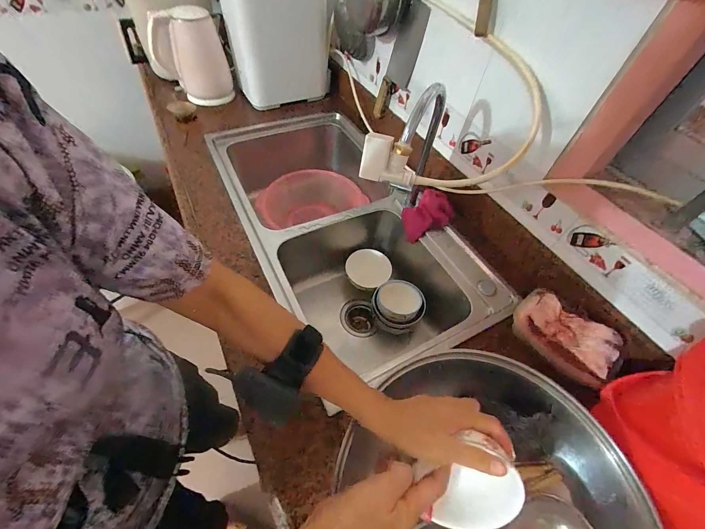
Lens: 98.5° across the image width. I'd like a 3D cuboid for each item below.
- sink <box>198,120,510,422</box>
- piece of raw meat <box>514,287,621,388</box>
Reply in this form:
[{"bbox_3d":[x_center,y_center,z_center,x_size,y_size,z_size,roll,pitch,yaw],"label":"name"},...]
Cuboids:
[{"bbox_3d":[-0.070,-0.115,0.821,0.397,0.242,0.890,-22,57,-19],"label":"sink"},{"bbox_3d":[0.353,0.111,0.503,0.090,0.058,0.148,-33,62,-25],"label":"piece of raw meat"}]

